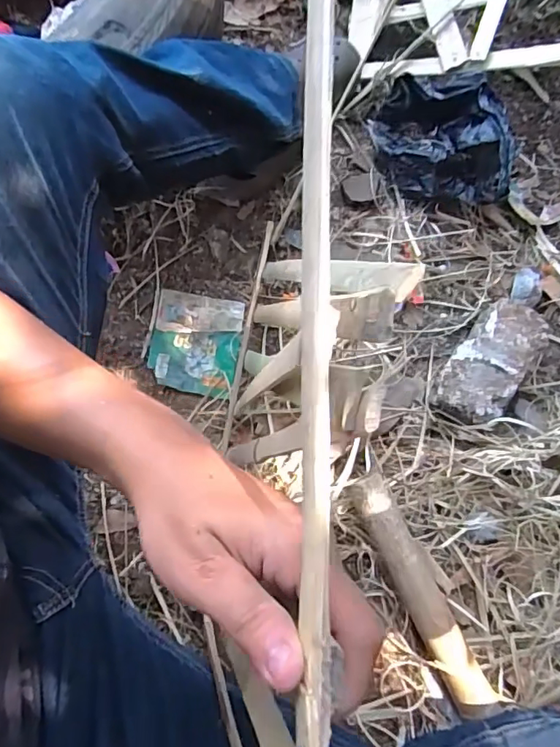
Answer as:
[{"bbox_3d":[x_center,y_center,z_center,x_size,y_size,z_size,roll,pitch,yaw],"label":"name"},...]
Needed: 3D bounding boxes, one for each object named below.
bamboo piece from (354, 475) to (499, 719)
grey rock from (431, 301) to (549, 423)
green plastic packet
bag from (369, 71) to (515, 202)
[{"bbox_3d":[0.160,0.244,0.599,0.055,0.038,0.269,-25,78,-8],"label":"bamboo piece"},{"bbox_3d":[0.263,-0.013,0.664,0.083,0.048,0.164,35,78,6],"label":"grey rock"},{"bbox_3d":[-0.113,-0.041,0.700,0.113,0.024,0.131,10,76,1],"label":"green plastic packet"},{"bbox_3d":[0.226,-0.326,0.720,0.200,0.091,0.162,25,77,4],"label":"bag"}]

